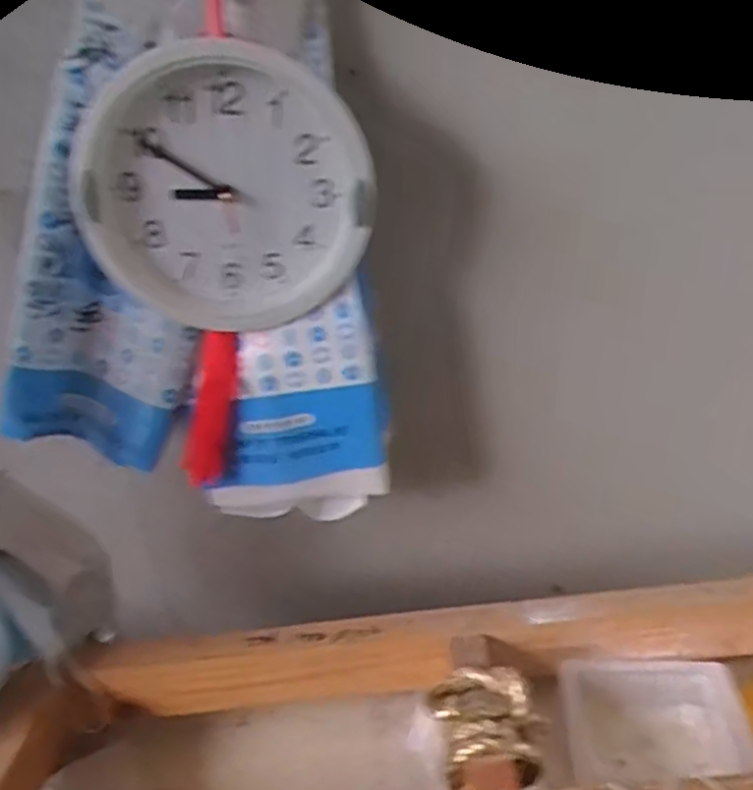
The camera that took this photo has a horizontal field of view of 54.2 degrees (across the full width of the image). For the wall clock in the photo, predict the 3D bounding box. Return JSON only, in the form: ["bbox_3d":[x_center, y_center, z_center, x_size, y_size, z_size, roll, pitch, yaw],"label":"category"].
[{"bbox_3d":[-0.085,-0.114,0.425,0.158,0.147,0.043,-8,29,-5],"label":"wall clock"}]

